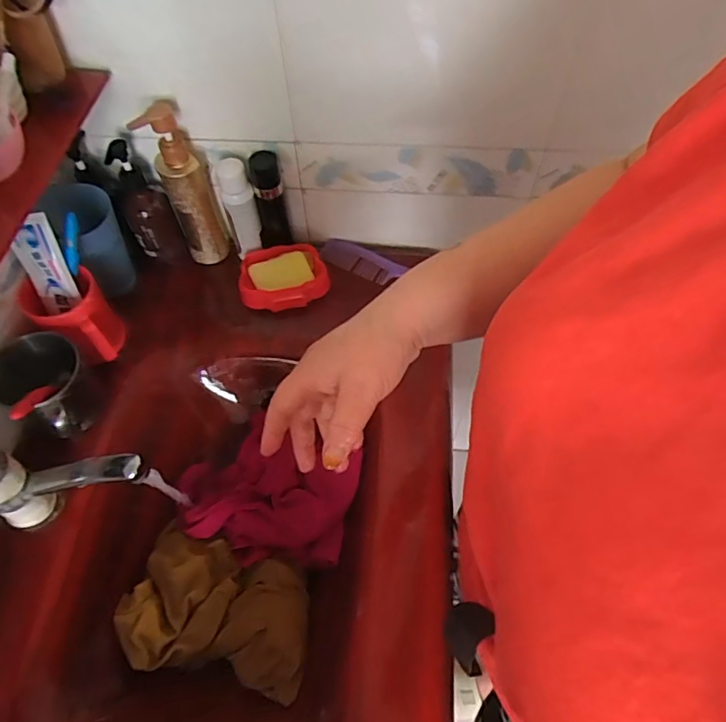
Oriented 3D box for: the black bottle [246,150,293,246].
[{"bbox_3d":[-0.125,-0.211,0.706,0.041,0.148,0.038,-11,59,-5],"label":"black bottle"}]

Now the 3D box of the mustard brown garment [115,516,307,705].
[{"bbox_3d":[-0.158,0.274,0.581,0.213,0.048,0.139,10,59,8],"label":"mustard brown garment"}]

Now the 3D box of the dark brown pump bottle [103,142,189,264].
[{"bbox_3d":[-0.290,-0.205,0.700,0.061,0.181,0.054,-26,61,-14],"label":"dark brown pump bottle"}]

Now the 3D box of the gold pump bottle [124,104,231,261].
[{"bbox_3d":[-0.229,-0.225,0.680,0.061,0.221,0.060,-16,60,-8],"label":"gold pump bottle"}]

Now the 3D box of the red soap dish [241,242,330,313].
[{"bbox_3d":[-0.109,-0.117,0.725,0.116,0.036,0.085,-8,59,-3],"label":"red soap dish"}]

